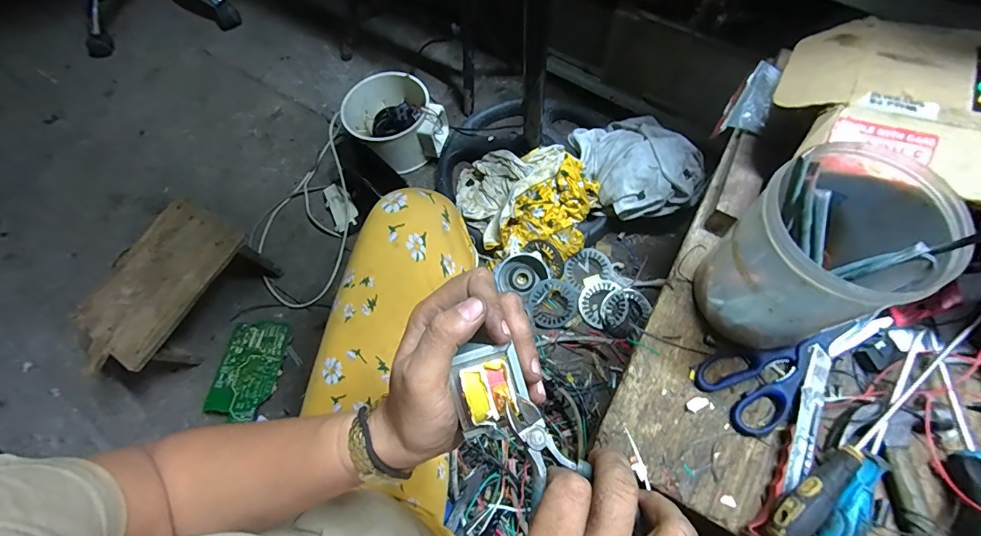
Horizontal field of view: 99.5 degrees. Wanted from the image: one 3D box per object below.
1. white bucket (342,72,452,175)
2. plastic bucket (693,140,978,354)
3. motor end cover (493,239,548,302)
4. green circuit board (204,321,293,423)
[{"bbox_3d":[-0.219,-0.335,0.949,0.191,0.110,0.202,-1,68,2],"label":"white bucket"},{"bbox_3d":[0.297,-0.006,0.394,0.136,0.180,0.131,-1,68,2],"label":"plastic bucket"},{"bbox_3d":[0.058,0.008,0.818,0.103,0.053,0.091,35,74,15],"label":"motor end cover"},{"bbox_3d":[-0.465,0.192,0.799,0.116,0.014,0.191,3,57,3],"label":"green circuit board"}]

